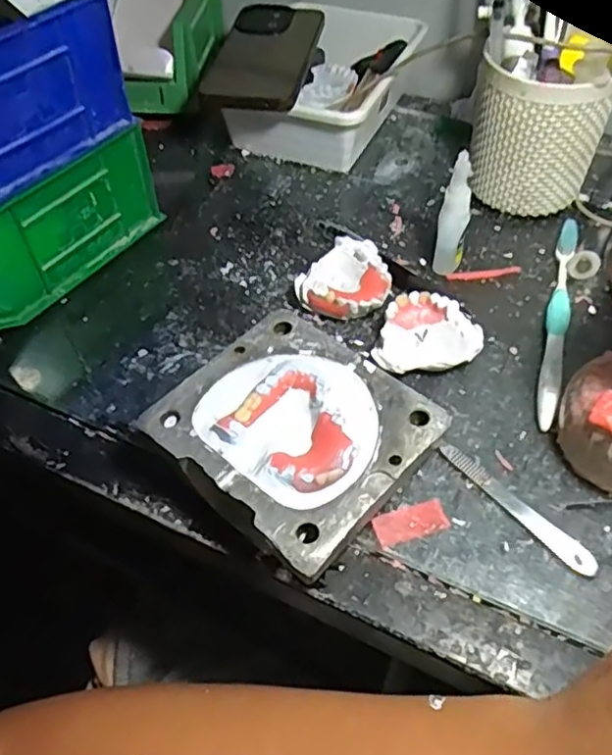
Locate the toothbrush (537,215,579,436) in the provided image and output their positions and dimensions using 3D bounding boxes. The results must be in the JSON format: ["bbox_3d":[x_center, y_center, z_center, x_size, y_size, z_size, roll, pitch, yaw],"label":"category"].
[{"bbox_3d":[0.169,-0.041,0.430,0.015,0.015,0.185,13,54,12],"label":"toothbrush"}]

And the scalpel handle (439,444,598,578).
[{"bbox_3d":[0.114,0.068,0.348,0.014,0.004,0.099,-35,58,-22],"label":"scalpel handle"}]

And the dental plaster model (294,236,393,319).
[{"bbox_3d":[0.026,-0.067,0.448,0.063,0.027,0.061,-1,52,1],"label":"dental plaster model"}]

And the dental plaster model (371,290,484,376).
[{"bbox_3d":[0.080,-0.024,0.413,0.062,0.027,0.057,15,54,13],"label":"dental plaster model"}]

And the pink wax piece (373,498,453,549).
[{"bbox_3d":[0.056,0.078,0.343,0.039,0.004,0.018,-15,53,-9],"label":"pink wax piece"}]

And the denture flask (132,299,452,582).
[{"bbox_3d":[-0.005,0.035,0.354,0.125,0.043,0.116,35,61,26],"label":"denture flask"}]

